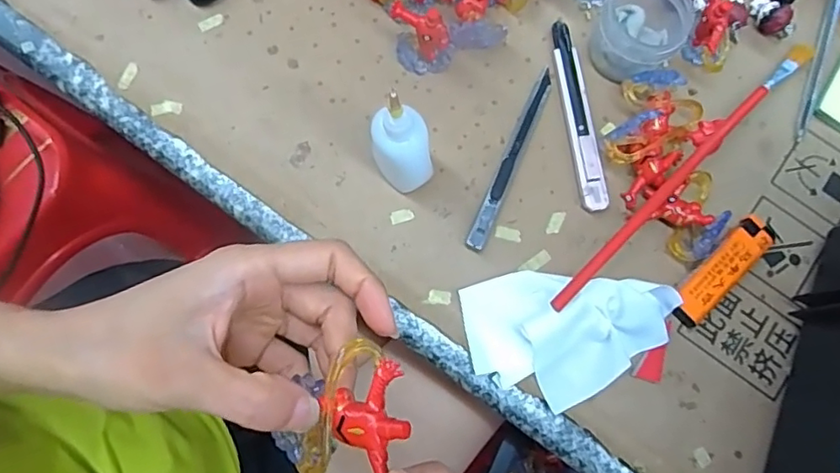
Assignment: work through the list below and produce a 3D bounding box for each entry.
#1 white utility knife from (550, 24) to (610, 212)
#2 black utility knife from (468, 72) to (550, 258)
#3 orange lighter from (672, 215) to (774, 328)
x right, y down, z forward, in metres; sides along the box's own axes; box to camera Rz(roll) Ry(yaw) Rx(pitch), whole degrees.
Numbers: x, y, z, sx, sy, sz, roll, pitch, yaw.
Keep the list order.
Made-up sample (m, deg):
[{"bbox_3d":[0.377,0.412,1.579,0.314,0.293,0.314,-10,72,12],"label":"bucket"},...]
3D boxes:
[{"bbox_3d":[0.103,-0.081,0.372,0.017,0.011,0.132,-7,79,-2],"label":"white utility knife"},{"bbox_3d":[0.059,-0.052,0.364,0.010,0.009,0.132,23,80,4],"label":"black utility knife"},{"bbox_3d":[0.187,0.021,0.352,0.080,0.016,0.023,-41,82,-7],"label":"orange lighter"}]

